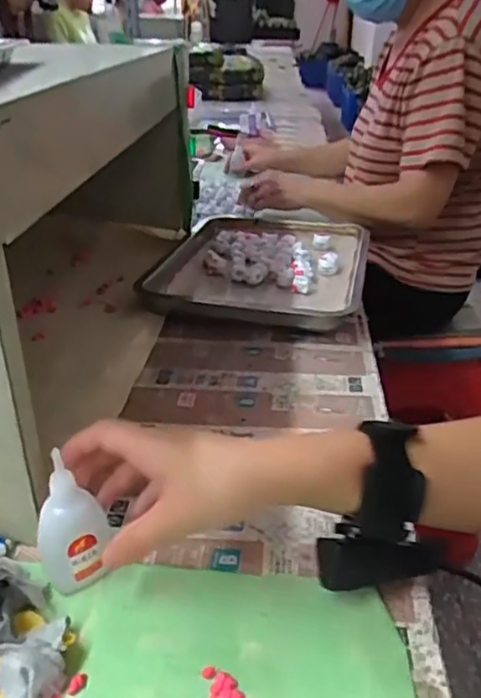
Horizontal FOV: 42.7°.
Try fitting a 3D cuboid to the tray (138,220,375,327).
[{"bbox_3d":[0.033,-0.093,0.758,0.239,0.050,0.246,10,31,16],"label":"tray"}]

